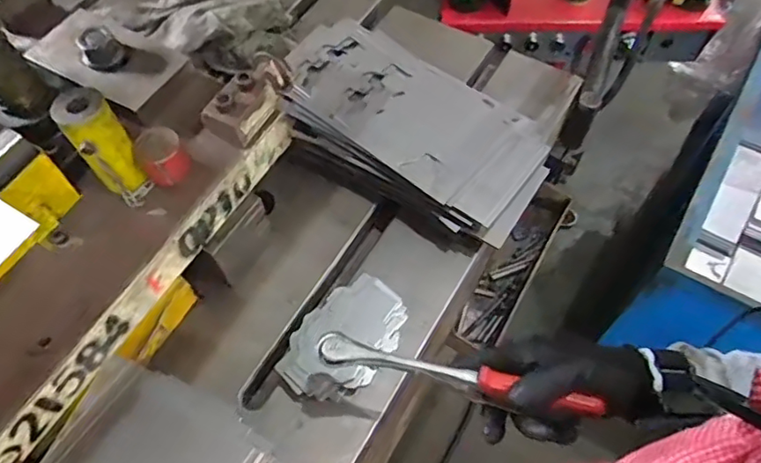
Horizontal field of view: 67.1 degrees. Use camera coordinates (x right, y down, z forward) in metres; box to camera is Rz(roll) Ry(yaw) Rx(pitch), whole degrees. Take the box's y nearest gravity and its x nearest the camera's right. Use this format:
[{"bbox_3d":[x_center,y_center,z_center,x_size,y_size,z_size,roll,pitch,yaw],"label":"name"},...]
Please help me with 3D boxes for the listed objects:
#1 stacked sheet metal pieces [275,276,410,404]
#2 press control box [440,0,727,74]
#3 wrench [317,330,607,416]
[{"bbox_3d":[-0.034,0.101,0.557,0.085,0.035,0.136,33,67,19],"label":"stacked sheet metal pieces"},{"bbox_3d":[0.411,-0.458,1.180,0.559,0.191,0.168,2,61,4],"label":"press control box"},{"bbox_3d":[0.056,0.113,0.443,0.215,0.022,0.023,11,62,11],"label":"wrench"}]

